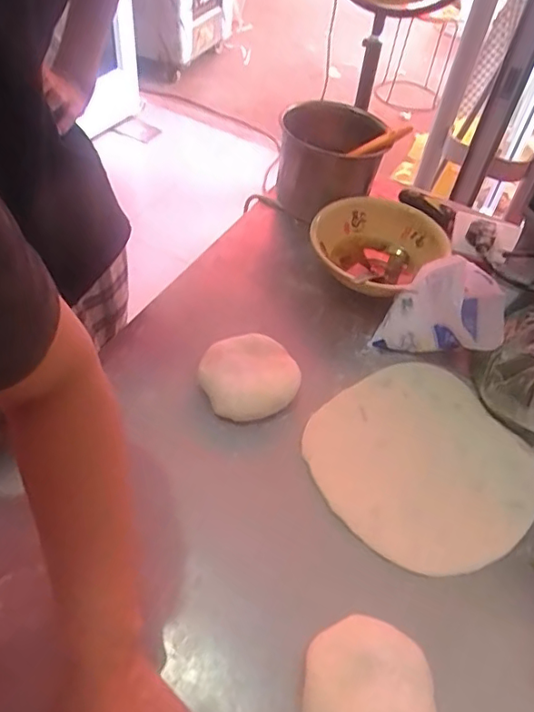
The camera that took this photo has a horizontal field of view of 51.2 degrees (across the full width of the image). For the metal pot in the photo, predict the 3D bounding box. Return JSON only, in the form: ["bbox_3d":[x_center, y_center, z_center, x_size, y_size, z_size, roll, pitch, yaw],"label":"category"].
[{"bbox_3d":[0.085,-0.267,0.783,0.133,0.125,0.133,3,49,-3],"label":"metal pot"}]

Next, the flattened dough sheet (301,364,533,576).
[{"bbox_3d":[0.155,0.108,0.571,0.200,0.012,0.212,-25,55,-11],"label":"flattened dough sheet"}]

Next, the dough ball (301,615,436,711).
[{"bbox_3d":[0.073,0.249,0.406,0.092,0.042,0.097,3,49,-3],"label":"dough ball"}]

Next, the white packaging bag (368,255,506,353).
[{"bbox_3d":[0.200,-0.048,0.627,0.126,0.117,0.070,21,51,12],"label":"white packaging bag"}]

